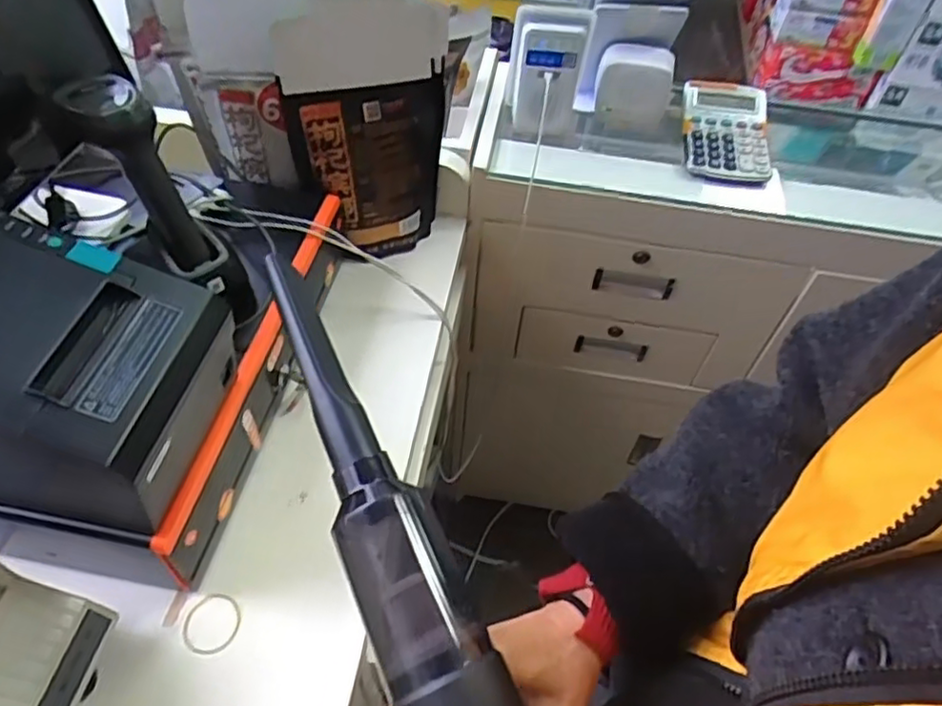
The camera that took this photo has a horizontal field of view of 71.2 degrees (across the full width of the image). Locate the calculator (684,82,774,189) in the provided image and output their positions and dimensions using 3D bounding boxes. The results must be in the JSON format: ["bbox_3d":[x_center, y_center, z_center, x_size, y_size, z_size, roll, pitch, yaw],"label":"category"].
[{"bbox_3d":[0.327,-0.283,0.837,0.104,0.022,0.143,4,70,-2],"label":"calculator"}]

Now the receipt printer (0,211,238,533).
[{"bbox_3d":[-0.274,0.015,0.456,0.166,0.142,0.148,10,51,2],"label":"receipt printer"}]

